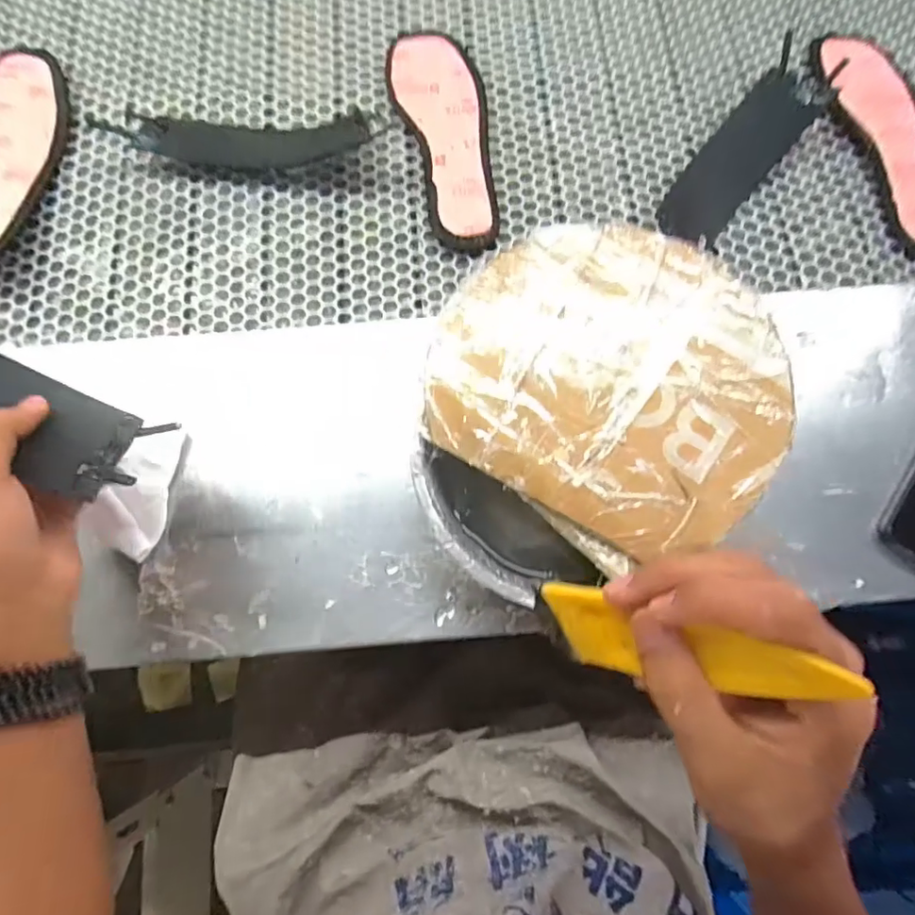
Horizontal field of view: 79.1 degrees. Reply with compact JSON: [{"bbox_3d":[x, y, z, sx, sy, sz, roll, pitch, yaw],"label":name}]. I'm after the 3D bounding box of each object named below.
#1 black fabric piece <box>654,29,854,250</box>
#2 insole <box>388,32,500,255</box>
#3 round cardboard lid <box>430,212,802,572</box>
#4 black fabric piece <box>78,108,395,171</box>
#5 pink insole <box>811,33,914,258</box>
[{"bbox_3d":[0.245,-0.260,0.473,0.062,0.024,0.200,37,90,-4],"label":"black fabric piece"},{"bbox_3d":[-0.007,-0.298,0.510,0.079,0.016,0.250,-15,77,-3],"label":"insole"},{"bbox_3d":[0.099,-0.057,0.352,0.219,0.009,0.195,31,79,8],"label":"round cardboard lid"},{"bbox_3d":[-0.205,-0.297,0.507,0.257,0.028,0.060,-1,76,1],"label":"black fabric piece"},{"bbox_3d":[0.390,-0.291,0.500,0.085,0.018,0.242,-5,77,-5],"label":"pink insole"}]

